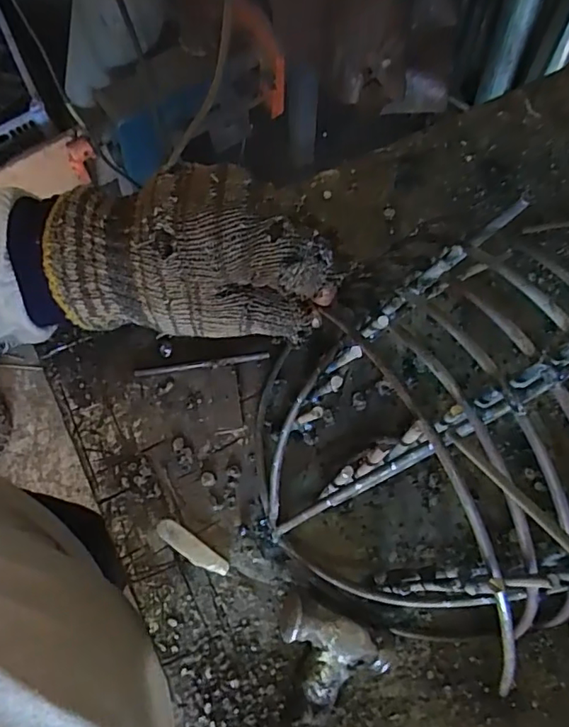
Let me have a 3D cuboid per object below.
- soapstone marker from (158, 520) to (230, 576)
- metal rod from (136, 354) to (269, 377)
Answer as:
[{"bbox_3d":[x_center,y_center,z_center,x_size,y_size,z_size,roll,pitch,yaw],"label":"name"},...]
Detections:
[{"bbox_3d":[-0.054,0.108,0.317,0.047,0.007,0.012,36,78,11],"label":"soapstone marker"},{"bbox_3d":[-0.053,0.001,0.347,0.085,0.005,0.005,-8,74,-1],"label":"metal rod"}]

